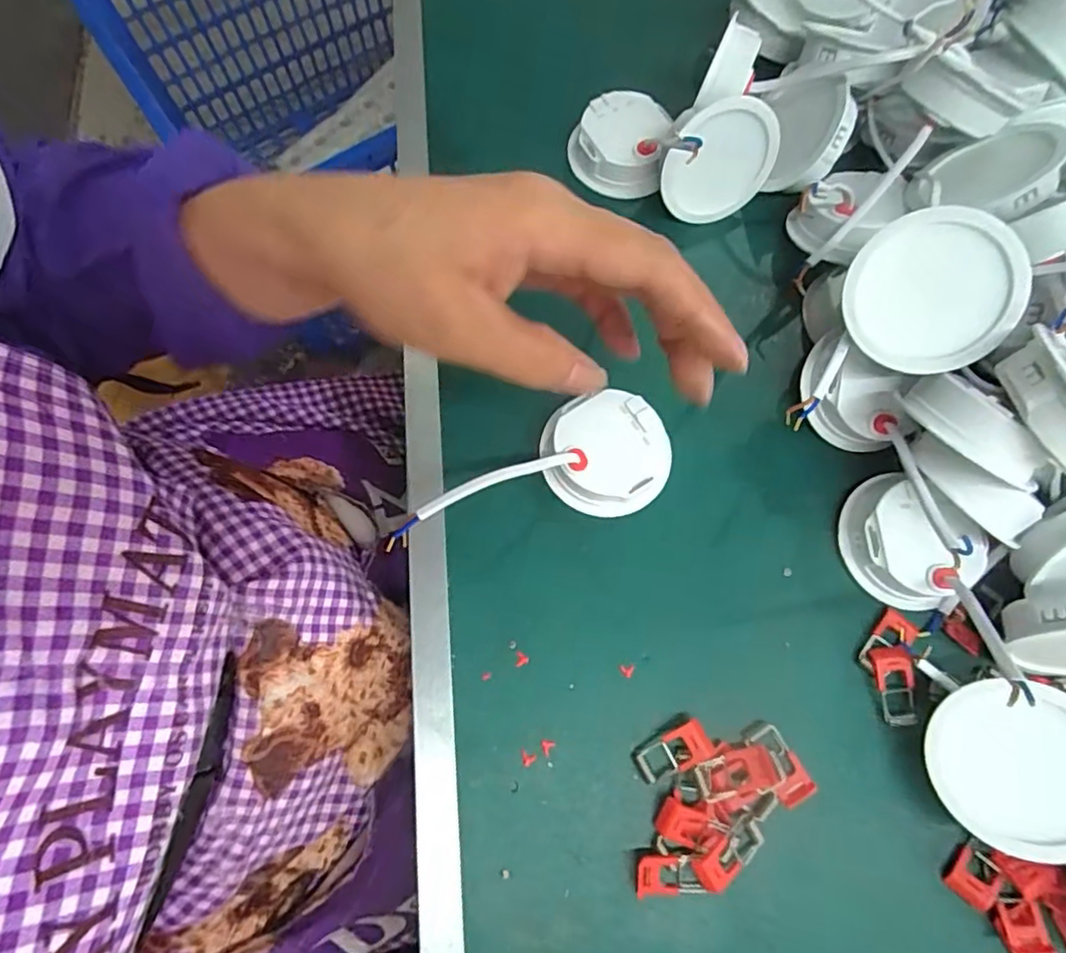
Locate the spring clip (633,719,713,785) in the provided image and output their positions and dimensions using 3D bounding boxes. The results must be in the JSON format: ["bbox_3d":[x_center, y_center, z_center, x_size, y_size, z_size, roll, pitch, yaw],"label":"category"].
[{"bbox_3d":[0.067,0.133,0.294,0.036,0.004,0.018,-32,77,7],"label":"spring clip"}]

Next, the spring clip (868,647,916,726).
[{"bbox_3d":[0.181,0.105,0.304,0.018,0.007,0.038,-4,73,-1],"label":"spring clip"}]

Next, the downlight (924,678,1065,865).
[{"bbox_3d":[0.220,0.130,0.275,0.070,0.025,0.069,-14,70,26],"label":"downlight"}]

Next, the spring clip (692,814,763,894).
[{"bbox_3d":[0.091,0.174,0.279,0.035,0.014,0.017,-32,75,-9],"label":"spring clip"}]

